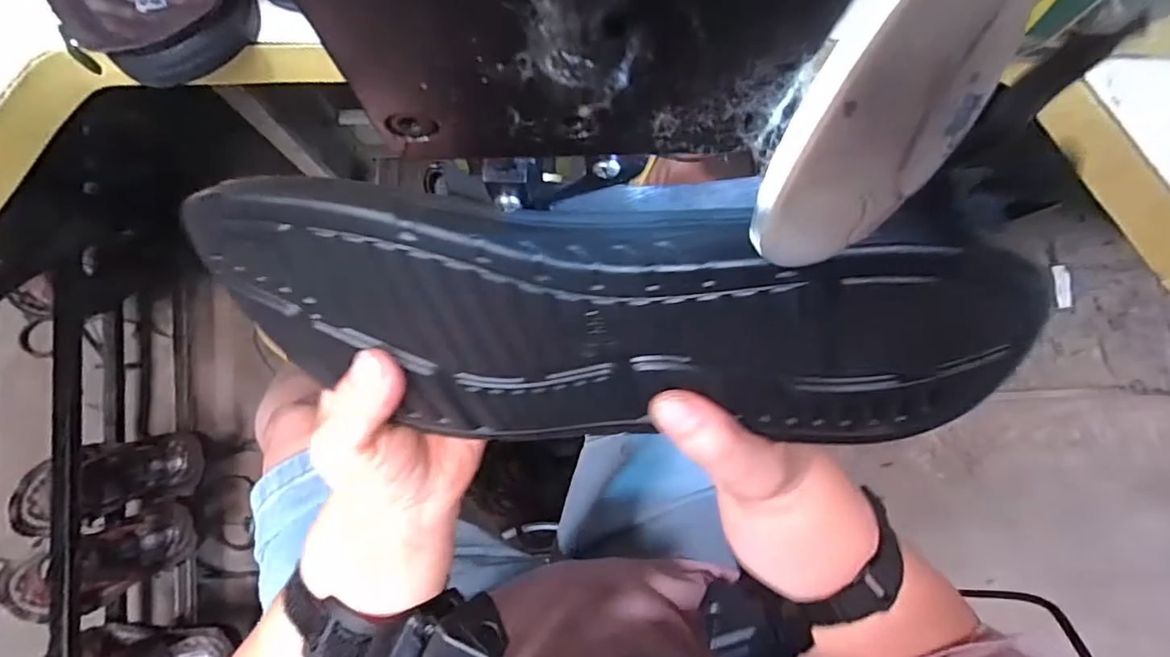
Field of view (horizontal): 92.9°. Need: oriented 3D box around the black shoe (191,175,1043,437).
[{"bbox_3d":[0.004,-0.011,0.194,0.254,0.096,0.053,4,44,7],"label":"black shoe"}]

